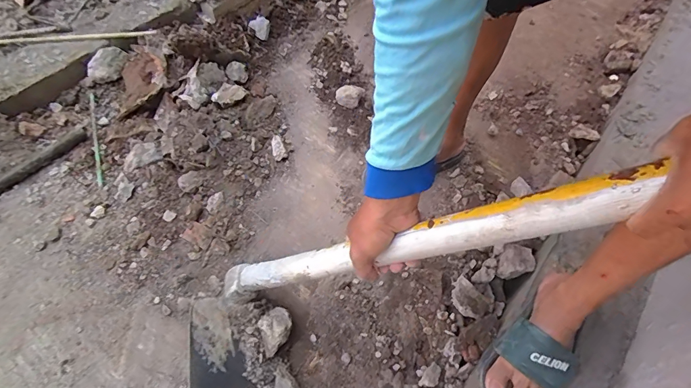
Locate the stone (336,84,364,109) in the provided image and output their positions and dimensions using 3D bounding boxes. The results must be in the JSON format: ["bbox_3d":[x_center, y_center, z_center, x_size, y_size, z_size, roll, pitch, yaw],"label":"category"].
[{"bbox_3d":[0.009,-0.258,0.984,0.062,0.053,0.046,22,60,9],"label":"stone"}]

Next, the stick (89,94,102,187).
[{"bbox_3d":[-0.594,-0.137,0.893,0.016,0.009,0.284,-19,62,-14],"label":"stick"}]

